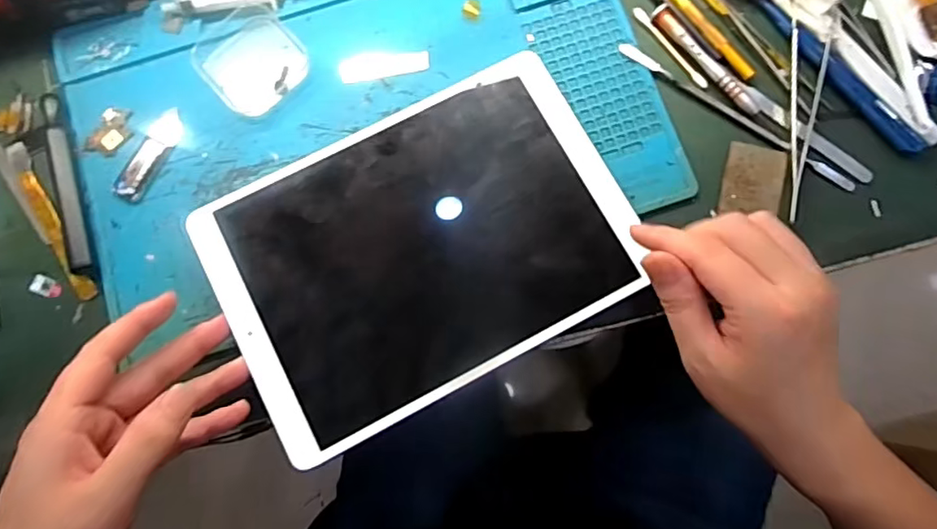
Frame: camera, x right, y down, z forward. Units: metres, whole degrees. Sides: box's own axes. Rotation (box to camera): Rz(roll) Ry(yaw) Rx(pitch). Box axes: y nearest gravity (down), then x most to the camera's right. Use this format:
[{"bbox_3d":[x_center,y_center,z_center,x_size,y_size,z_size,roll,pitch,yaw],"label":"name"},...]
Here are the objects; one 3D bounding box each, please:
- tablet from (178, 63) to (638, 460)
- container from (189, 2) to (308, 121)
[{"bbox_3d":[-0.028,-0.012,0.354,0.247,0.007,0.176,-27,78,-4],"label":"tablet"},{"bbox_3d":[-0.146,-0.138,0.386,0.063,0.017,0.062,-43,80,-7],"label":"container"}]

